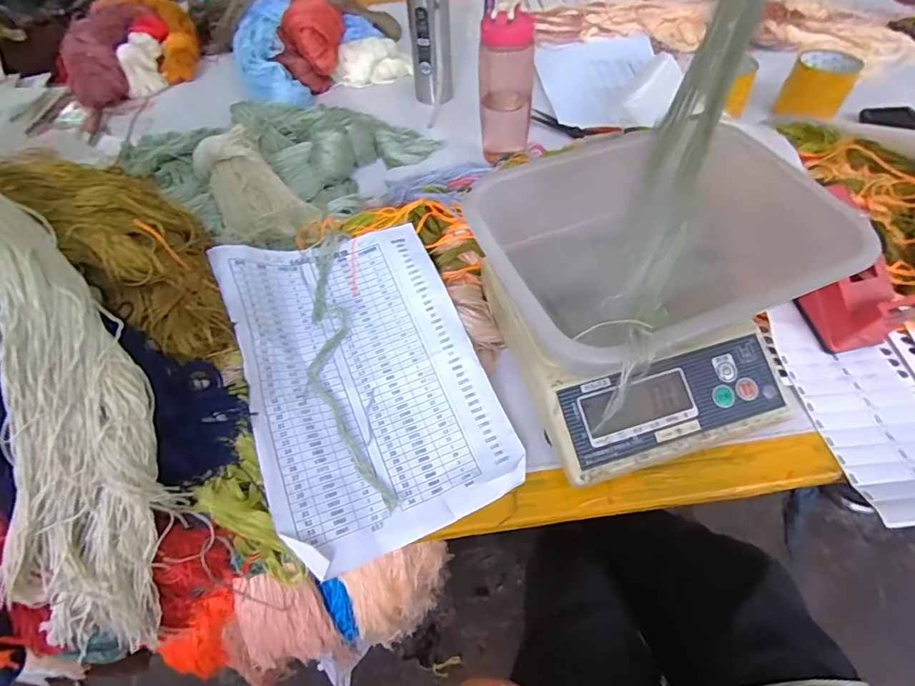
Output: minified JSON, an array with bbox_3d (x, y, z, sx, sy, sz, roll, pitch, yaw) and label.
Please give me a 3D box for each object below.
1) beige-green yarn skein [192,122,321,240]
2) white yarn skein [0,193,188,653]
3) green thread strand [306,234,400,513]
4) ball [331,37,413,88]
[{"bbox_3d":[-0.258,-0.196,0.617,0.100,0.048,0.226,-31,70,-19],"label":"beige-green yarn skein"},{"bbox_3d":[-0.306,0.007,0.301,0.154,0.065,0.428,-35,97,-22],"label":"white yarn skein"},{"bbox_3d":[-0.108,0.019,0.445,0.053,0.011,0.264,-13,68,-7],"label":"green thread strand"},{"bbox_3d":[-0.152,-0.488,0.865,0.131,0.056,0.064,-19,53,-12],"label":"ball"}]

